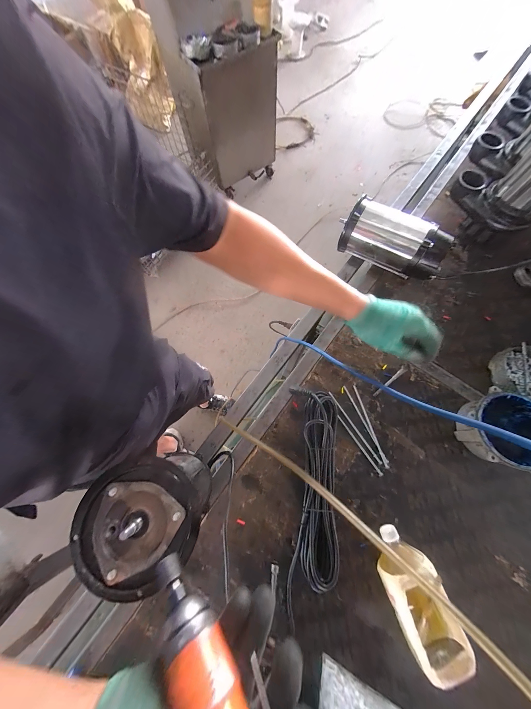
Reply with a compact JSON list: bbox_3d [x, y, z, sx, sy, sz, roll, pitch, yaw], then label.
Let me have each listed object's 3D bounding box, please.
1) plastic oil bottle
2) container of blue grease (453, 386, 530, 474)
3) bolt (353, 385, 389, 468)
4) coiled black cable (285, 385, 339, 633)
[{"bbox_3d":[0.270,0.440,0.431,0.099,0.078,0.216,-25,75,-7],"label":"plastic oil bottle"},{"bbox_3d":[0.495,0.165,0.501,0.148,0.089,0.145,0,73,0],"label":"container of blue grease"},{"bbox_3d":[0.243,0.163,0.542,0.010,0.009,0.188,-15,74,-5],"label":"bolt"},{"bbox_3d":[0.102,0.263,0.489,0.105,0.066,0.382,3,73,1],"label":"coiled black cable"}]

